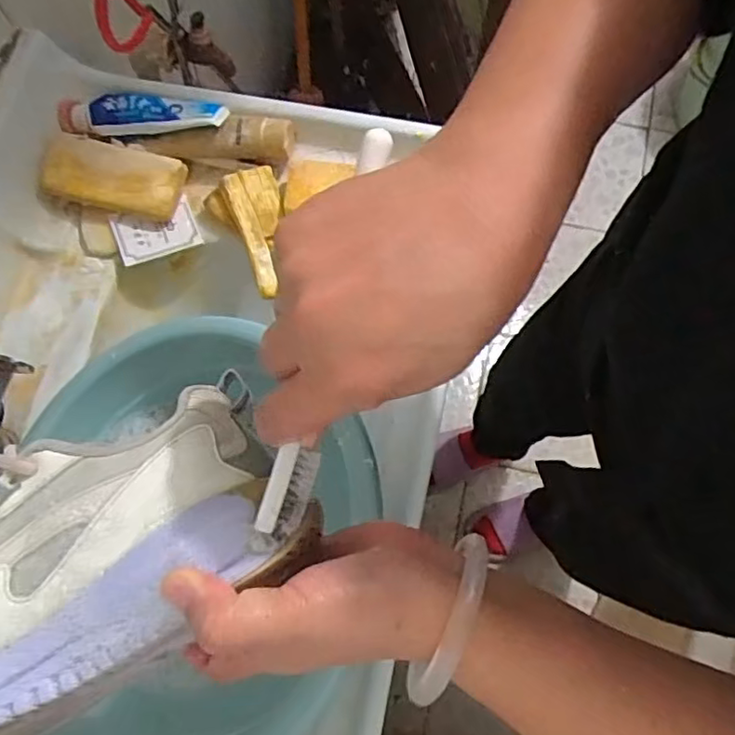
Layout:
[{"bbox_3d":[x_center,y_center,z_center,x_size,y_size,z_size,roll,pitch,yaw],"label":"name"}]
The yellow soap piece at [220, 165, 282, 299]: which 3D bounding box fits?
[{"bbox_3d":[-0.110,-0.135,0.620,0.051,0.018,0.126,-8,88,-1],"label":"yellow soap piece"}]

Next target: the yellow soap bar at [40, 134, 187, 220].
[{"bbox_3d":[-0.253,-0.192,0.622,0.130,0.037,0.061,11,74,4],"label":"yellow soap bar"}]

